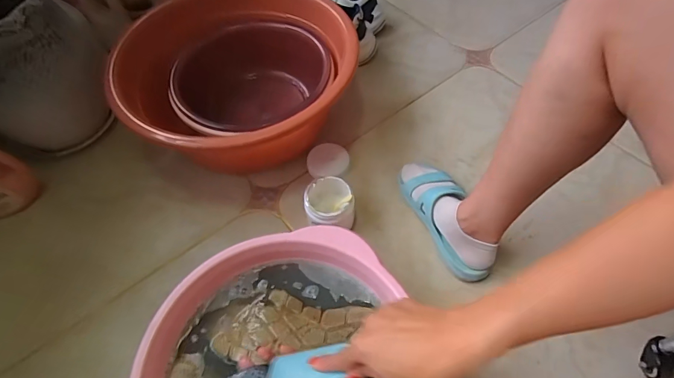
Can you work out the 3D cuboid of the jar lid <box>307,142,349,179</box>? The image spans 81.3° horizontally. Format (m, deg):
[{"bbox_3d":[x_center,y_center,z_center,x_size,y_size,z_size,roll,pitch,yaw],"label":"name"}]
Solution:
[{"bbox_3d":[-0.018,-0.058,0.800,0.085,0.018,0.076,-11,57,-5],"label":"jar lid"}]

